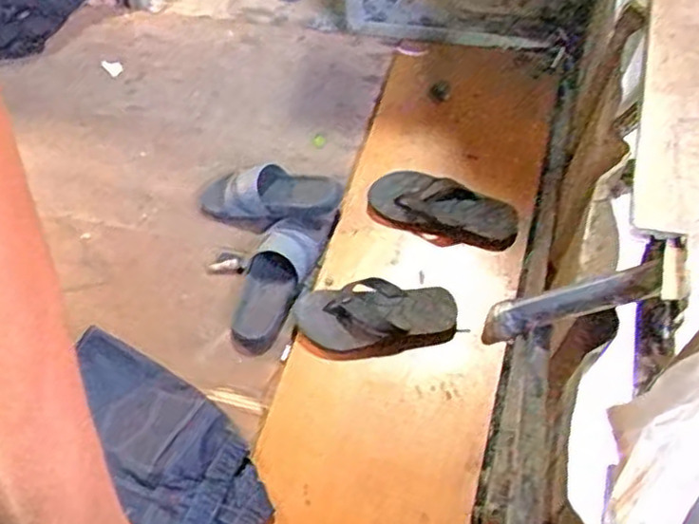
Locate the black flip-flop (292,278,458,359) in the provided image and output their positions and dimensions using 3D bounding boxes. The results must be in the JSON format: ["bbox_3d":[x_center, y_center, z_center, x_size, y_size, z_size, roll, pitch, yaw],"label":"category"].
[{"bbox_3d":[0.045,0.098,1.301,0.282,0.051,0.134,-1,57,0],"label":"black flip-flop"}]

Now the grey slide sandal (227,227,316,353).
[{"bbox_3d":[-0.144,0.043,1.357,0.103,0.049,0.248,15,58,10],"label":"grey slide sandal"}]

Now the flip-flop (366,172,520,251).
[{"bbox_3d":[0.177,-0.098,1.402,0.278,0.062,0.112,18,59,12],"label":"flip-flop"}]

